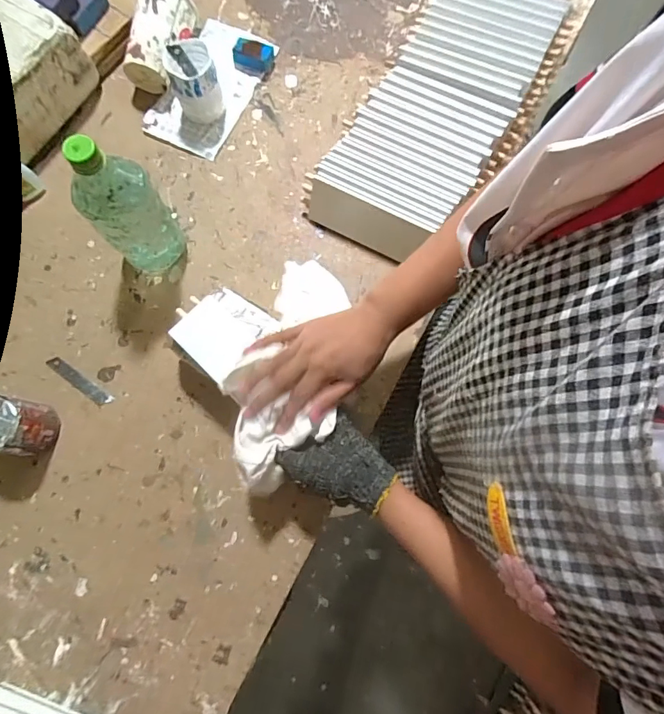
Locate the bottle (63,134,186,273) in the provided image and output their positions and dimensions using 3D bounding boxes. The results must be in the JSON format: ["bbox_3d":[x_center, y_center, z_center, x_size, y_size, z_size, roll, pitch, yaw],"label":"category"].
[{"bbox_3d":[-0.232,-0.167,0.502,0.079,0.202,0.066,-34,78,-8],"label":"bottle"}]

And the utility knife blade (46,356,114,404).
[{"bbox_3d":[-0.322,0.031,0.556,0.101,0.004,0.017,33,78,7],"label":"utility knife blade"}]

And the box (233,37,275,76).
[{"bbox_3d":[-0.119,-0.456,0.663,0.057,0.024,0.046,11,76,2],"label":"box"}]

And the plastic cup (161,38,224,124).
[{"bbox_3d":[-0.191,-0.383,0.613,0.063,0.080,0.076,-20,76,-4],"label":"plastic cup"}]

